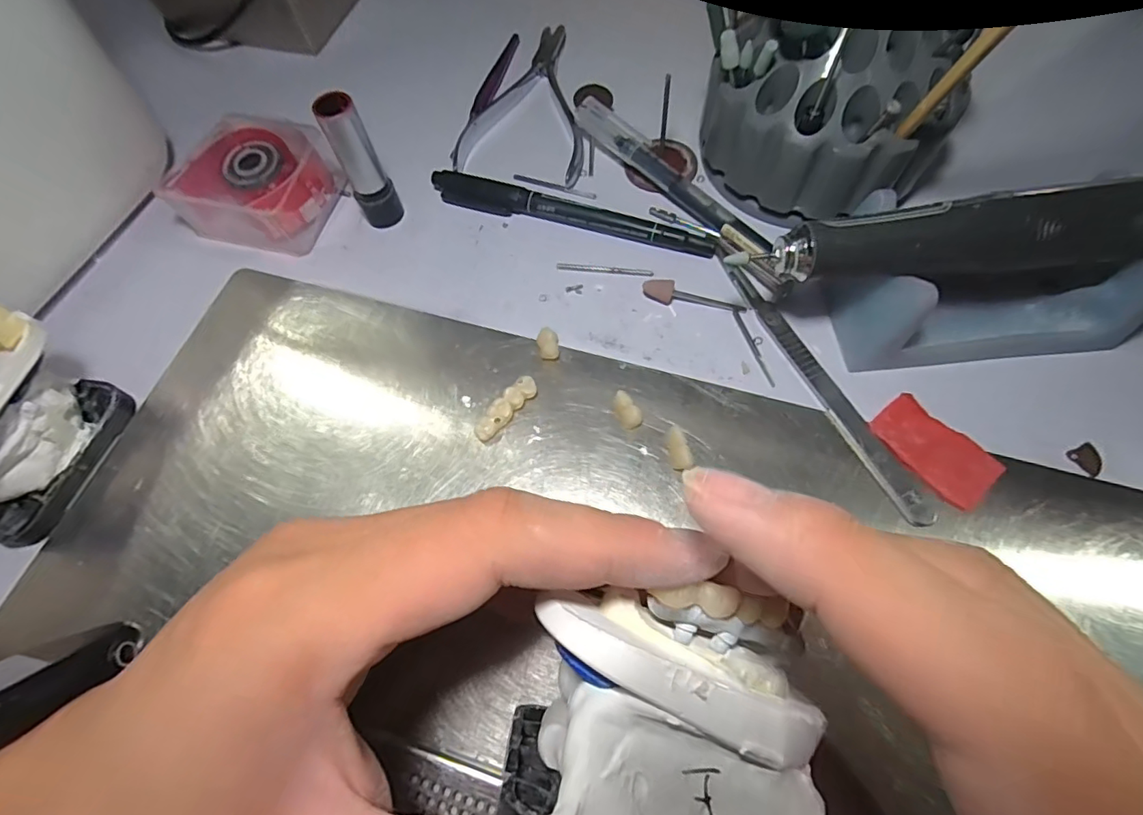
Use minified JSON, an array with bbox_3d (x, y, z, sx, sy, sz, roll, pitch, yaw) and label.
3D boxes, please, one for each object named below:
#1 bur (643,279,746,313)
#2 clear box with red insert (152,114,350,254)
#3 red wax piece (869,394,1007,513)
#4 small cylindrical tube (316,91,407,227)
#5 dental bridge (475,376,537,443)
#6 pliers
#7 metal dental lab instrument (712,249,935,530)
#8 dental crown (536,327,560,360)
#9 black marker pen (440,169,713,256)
[{"bbox_3d":[0.054,-0.049,0.230,0.045,0.007,0.008,7,67,6],"label":"bur"},{"bbox_3d":[-0.151,-0.108,0.254,0.063,0.032,0.052,20,68,11],"label":"clear box with red insert"},{"bbox_3d":[0.137,0.016,0.199,0.028,0.004,0.044,-39,70,-14],"label":"red wax piece"},{"bbox_3d":[-0.093,-0.108,0.237,0.019,0.062,0.014,-25,67,-8],"label":"small cylindrical tube"},{"bbox_3d":[-0.026,0.001,0.211,0.008,0.008,0.031,40,73,18],"label":"dental bridge"},{"bbox_3d":[-0.020,-0.168,0.284,0.065,0.007,0.113,7,67,6],"label":"pliers"},{"bbox_3d":[0.099,-0.012,0.213,0.011,0.004,0.129,-24,67,-8],"label":"metal dental lab instrument"},{"bbox_3d":[-0.010,-0.026,0.224,0.009,0.008,0.012,-5,66,0],"label":"dental crown"},{"bbox_3d":[-0.002,-0.091,0.251,0.139,0.010,0.012,17,68,10],"label":"black marker pen"}]

